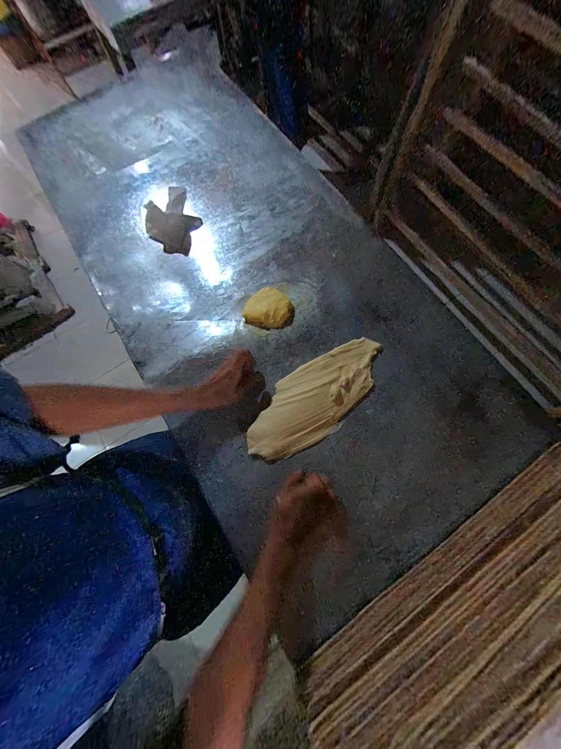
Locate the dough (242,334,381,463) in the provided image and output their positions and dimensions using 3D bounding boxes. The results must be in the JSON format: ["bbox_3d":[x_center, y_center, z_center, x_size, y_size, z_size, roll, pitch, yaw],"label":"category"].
[{"bbox_3d":[0.071,0.044,0.481,0.307,0.020,0.131,-35,75,-8],"label":"dough"}]

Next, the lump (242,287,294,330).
[{"bbox_3d":[-0.024,-0.141,0.531,0.106,0.029,0.082,17,75,7],"label":"lump"}]

